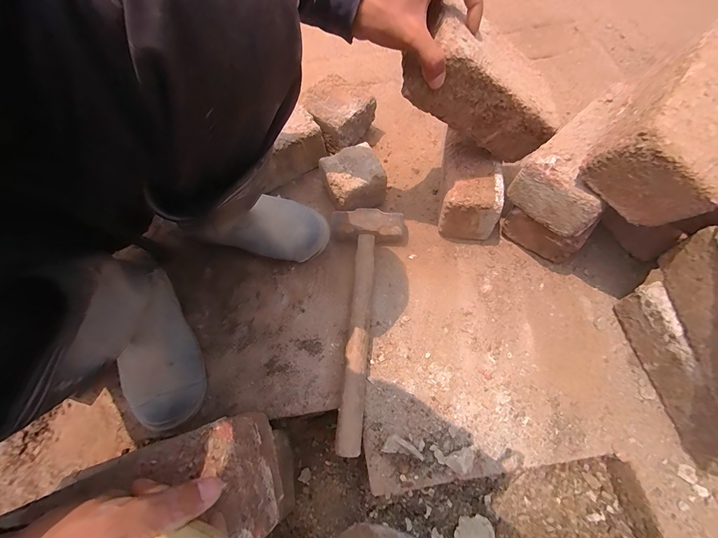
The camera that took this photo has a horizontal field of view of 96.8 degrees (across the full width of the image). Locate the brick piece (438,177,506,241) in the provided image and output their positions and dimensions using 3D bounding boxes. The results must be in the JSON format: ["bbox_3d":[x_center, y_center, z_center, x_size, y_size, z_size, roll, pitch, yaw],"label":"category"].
[{"bbox_3d":[0.166,-0.089,0.492,0.083,0.105,0.051,-1,65,3],"label":"brick piece"}]

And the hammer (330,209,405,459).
[{"bbox_3d":[0.007,0.070,0.460,0.107,0.046,0.344,1,65,4],"label":"hammer"}]

